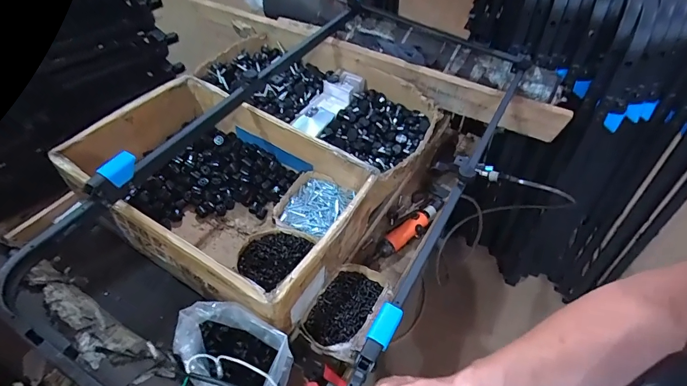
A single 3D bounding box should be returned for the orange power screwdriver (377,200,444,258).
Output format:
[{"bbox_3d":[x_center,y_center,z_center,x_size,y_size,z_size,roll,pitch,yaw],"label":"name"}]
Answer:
[{"bbox_3d":[0.160,0.077,0.932,0.057,0.047,0.210,38,57,23],"label":"orange power screwdriver"}]

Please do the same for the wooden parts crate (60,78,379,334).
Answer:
[{"bbox_3d":[-0.241,-0.001,0.815,0.533,0.187,0.351,28,53,16],"label":"wooden parts crate"}]

